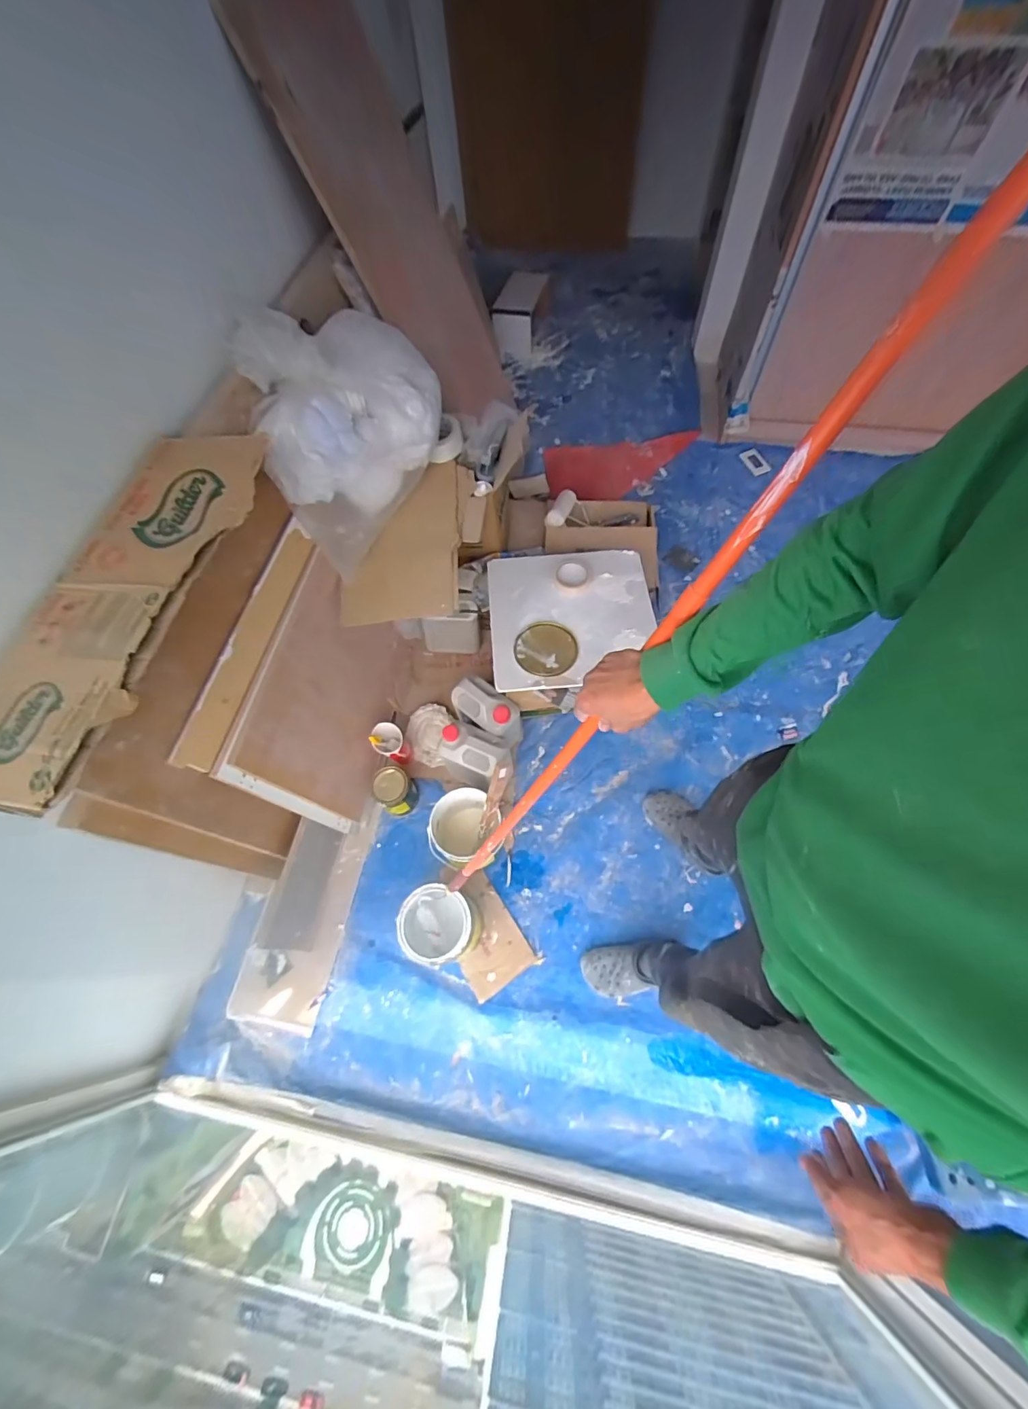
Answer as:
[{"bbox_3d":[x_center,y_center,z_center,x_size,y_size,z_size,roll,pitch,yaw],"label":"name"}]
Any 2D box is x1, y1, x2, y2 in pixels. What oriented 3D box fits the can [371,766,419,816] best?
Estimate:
[{"bbox_3d":[-0.333,0.239,1.379,0.107,0.135,0.115,-42,70,-15],"label":"can"}]

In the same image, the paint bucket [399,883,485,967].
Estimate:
[{"bbox_3d":[-0.176,0.526,1.181,0.163,0.204,0.157,-1,65,3],"label":"paint bucket"}]

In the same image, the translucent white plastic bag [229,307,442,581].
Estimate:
[{"bbox_3d":[-0.359,-0.592,1.092,0.387,0.386,0.246,-38,68,-15],"label":"translucent white plastic bag"}]

